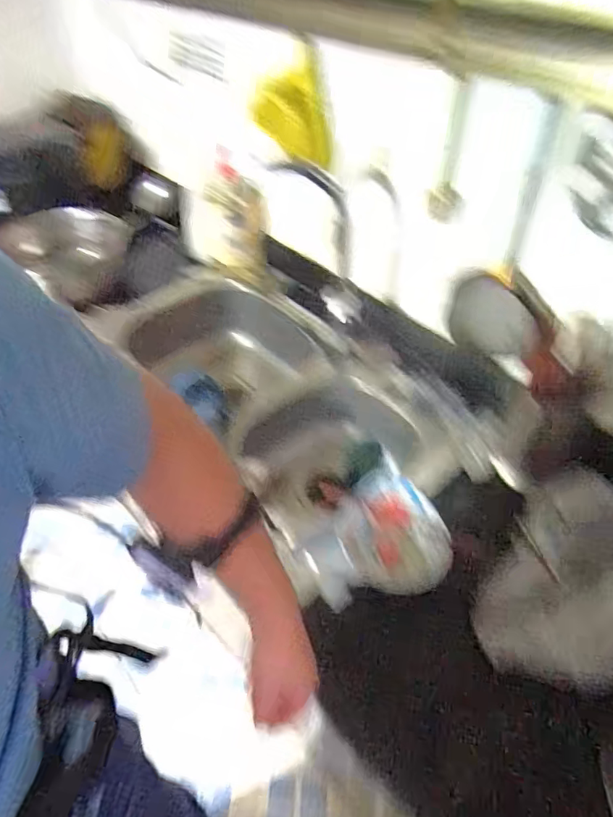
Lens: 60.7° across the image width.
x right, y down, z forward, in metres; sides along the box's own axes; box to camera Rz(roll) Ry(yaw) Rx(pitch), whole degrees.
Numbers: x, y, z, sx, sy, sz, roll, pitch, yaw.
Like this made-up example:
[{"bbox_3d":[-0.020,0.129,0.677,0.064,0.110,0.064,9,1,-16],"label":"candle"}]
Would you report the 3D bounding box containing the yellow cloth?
[{"bbox_3d":[-0.032,-0.547,0.944,0.039,0.177,0.248,-28,51,-23],"label":"yellow cloth"}]

